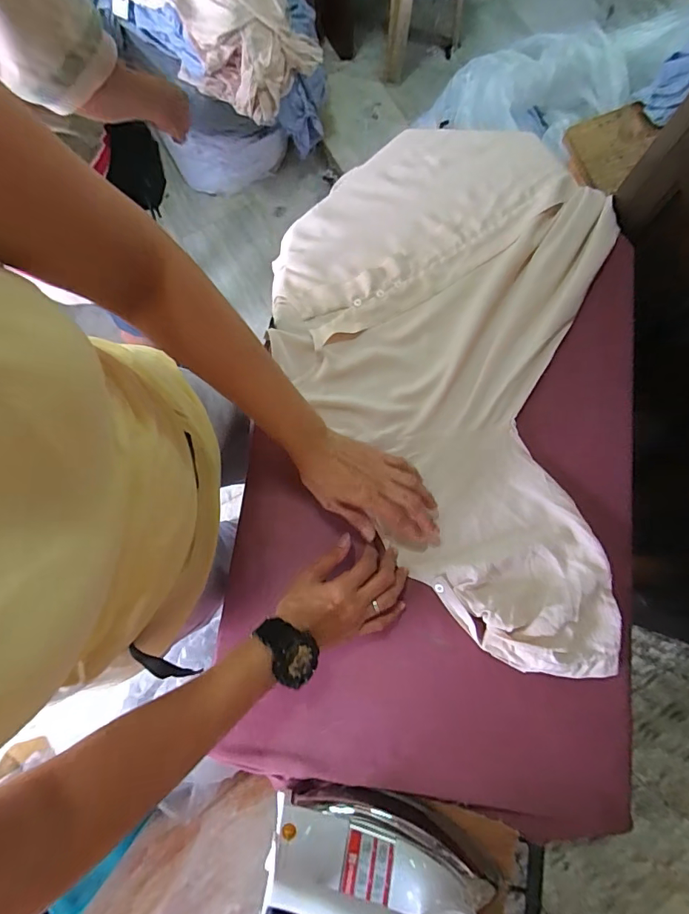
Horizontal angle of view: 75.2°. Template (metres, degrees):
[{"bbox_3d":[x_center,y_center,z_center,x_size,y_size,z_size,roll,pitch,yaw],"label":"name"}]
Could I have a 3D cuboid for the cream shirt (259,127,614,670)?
[{"bbox_3d":[0.112,-0.122,0.560,0.413,0.069,0.665,7,80,0],"label":"cream shirt"}]

